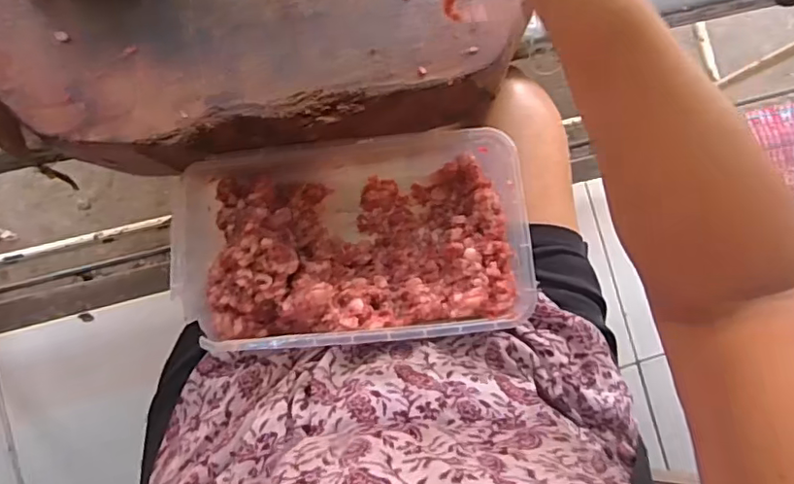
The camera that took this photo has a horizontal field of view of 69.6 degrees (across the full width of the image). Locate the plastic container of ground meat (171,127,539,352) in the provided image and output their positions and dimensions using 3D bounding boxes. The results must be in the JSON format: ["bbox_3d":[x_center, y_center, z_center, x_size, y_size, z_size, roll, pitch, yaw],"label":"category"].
[{"bbox_3d":[-0.036,-0.002,0.462,0.261,0.086,0.156,-4,88,-9],"label":"plastic container of ground meat"}]

